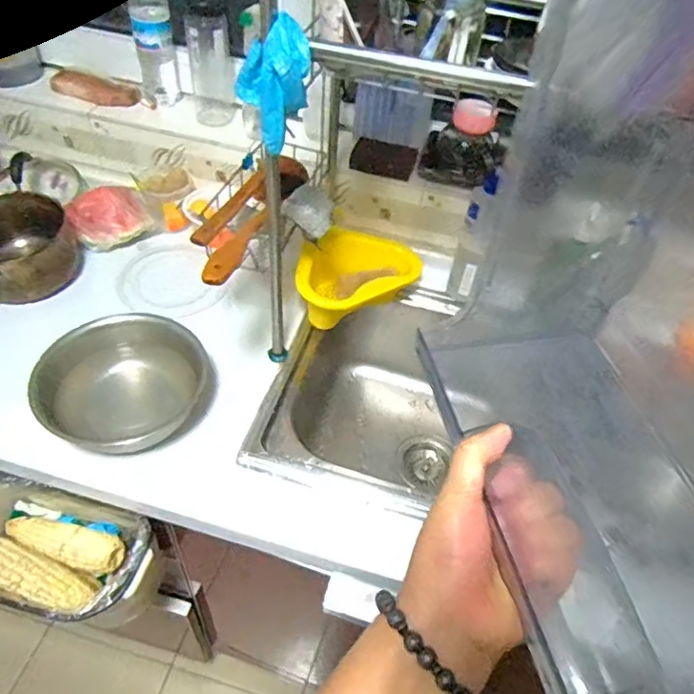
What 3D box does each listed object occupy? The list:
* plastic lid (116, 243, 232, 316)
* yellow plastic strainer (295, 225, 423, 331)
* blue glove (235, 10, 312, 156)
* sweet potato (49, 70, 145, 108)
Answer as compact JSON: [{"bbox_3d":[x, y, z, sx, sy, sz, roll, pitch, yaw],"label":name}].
[{"bbox_3d":[-0.298,-0.112,0.933,0.155,0.014,0.167,3,48,-3],"label":"plastic lid"},{"bbox_3d":[-0.001,-0.122,0.907,0.221,0.086,0.144,-27,56,-27],"label":"yellow plastic strainer"},{"bbox_3d":[-0.069,-0.258,0.532,0.048,0.102,0.078,-21,53,-23],"label":"blue glove"},{"bbox_3d":[-0.453,-0.463,1.002,0.158,0.037,0.044,9,48,3],"label":"sweet potato"}]

